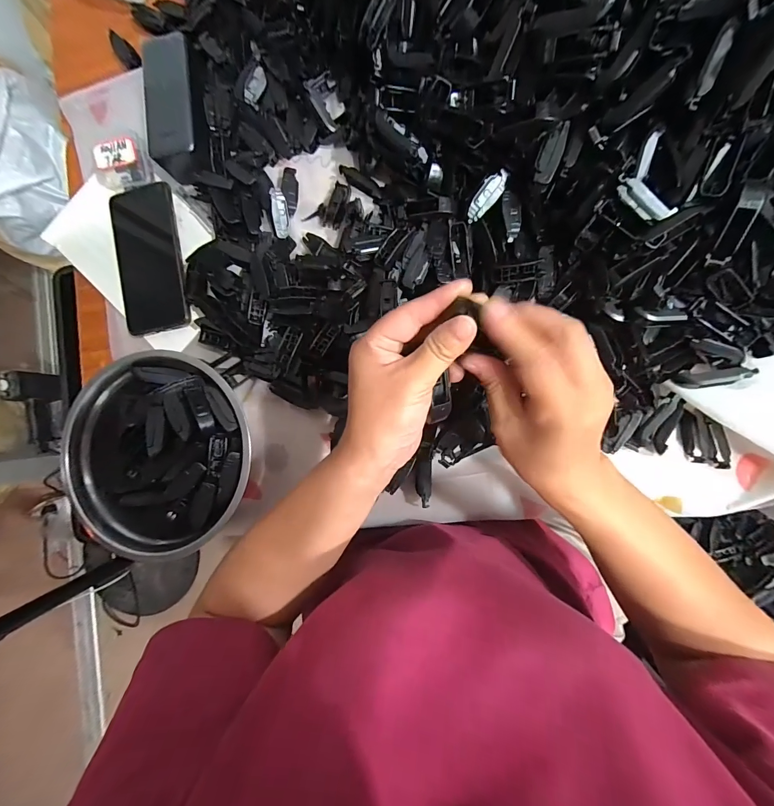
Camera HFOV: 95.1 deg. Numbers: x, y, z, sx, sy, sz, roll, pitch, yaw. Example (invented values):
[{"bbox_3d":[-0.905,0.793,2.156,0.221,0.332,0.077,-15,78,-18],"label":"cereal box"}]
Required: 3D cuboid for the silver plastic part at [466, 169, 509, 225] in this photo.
[{"bbox_3d":[0.091,-0.187,0.321,0.017,0.007,0.047,39,108,6],"label":"silver plastic part"}]

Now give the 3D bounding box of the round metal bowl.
[{"bbox_3d":[-0.232,0.051,0.372,0.194,0.075,0.198,0,89,7],"label":"round metal bowl"}]

